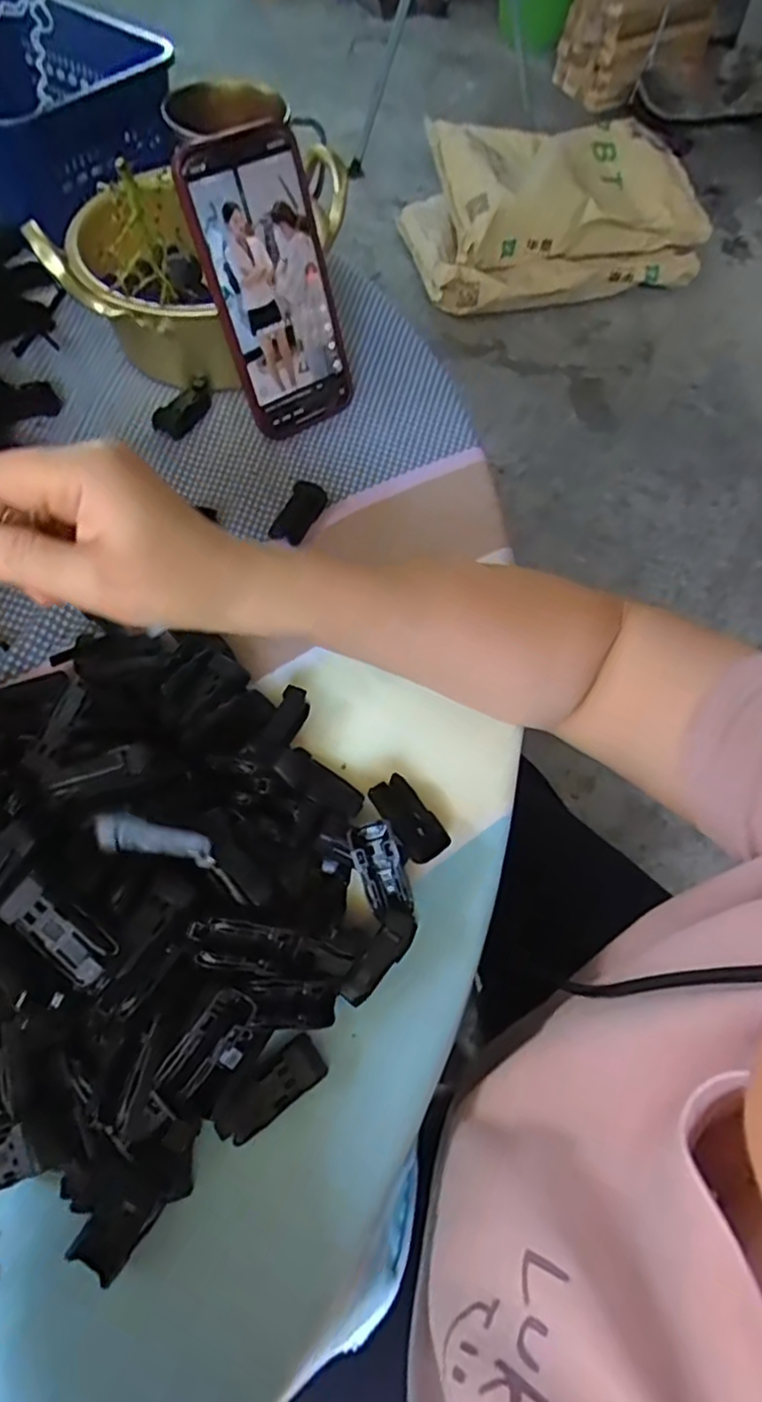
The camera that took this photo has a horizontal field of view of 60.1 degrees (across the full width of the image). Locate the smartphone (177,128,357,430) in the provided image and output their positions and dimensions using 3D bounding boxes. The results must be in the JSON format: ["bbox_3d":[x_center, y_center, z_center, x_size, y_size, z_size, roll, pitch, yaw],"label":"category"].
[{"bbox_3d":[-0.066,-0.255,0.412,0.074,0.156,0.014,-34,45,-18],"label":"smartphone"}]

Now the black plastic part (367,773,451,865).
[{"bbox_3d":[0.014,0.060,0.339,0.020,0.013,0.047,-32,70,-18],"label":"black plastic part"}]

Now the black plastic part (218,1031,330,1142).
[{"bbox_3d":[-0.047,0.164,0.278,0.047,0.009,0.021,-33,70,-18],"label":"black plastic part"}]

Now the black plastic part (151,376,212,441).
[{"bbox_3d":[-0.138,-0.205,0.459,0.021,0.016,0.048,23,64,8],"label":"black plastic part"}]

